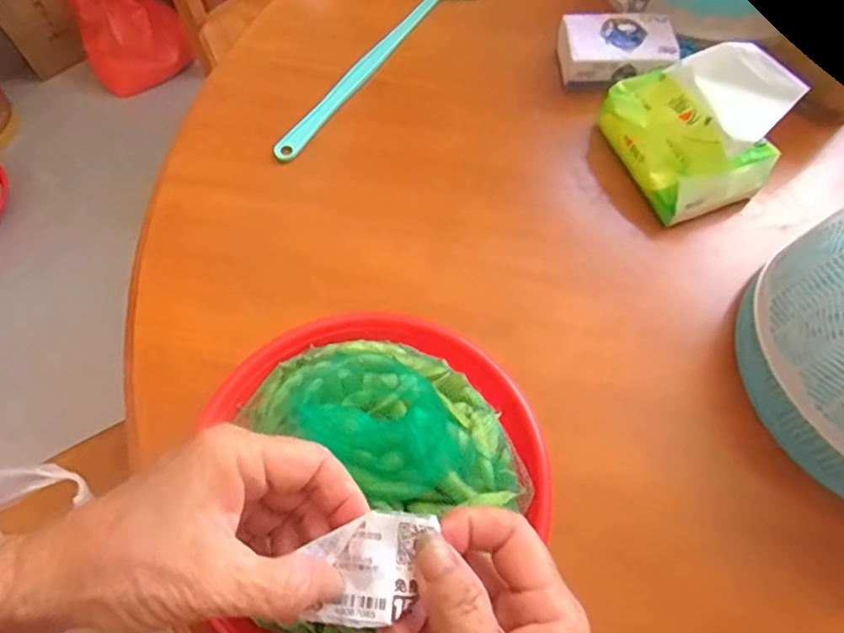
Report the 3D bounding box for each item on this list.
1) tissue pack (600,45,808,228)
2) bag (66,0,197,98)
[{"bbox_3d":[0.241,-0.168,0.542,0.115,0.104,0.130,-21,65,-9],"label":"tissue pack"},{"bbox_3d":[-0.737,-0.701,1.527,0.258,0.252,0.180,30,68,15],"label":"bag"}]

